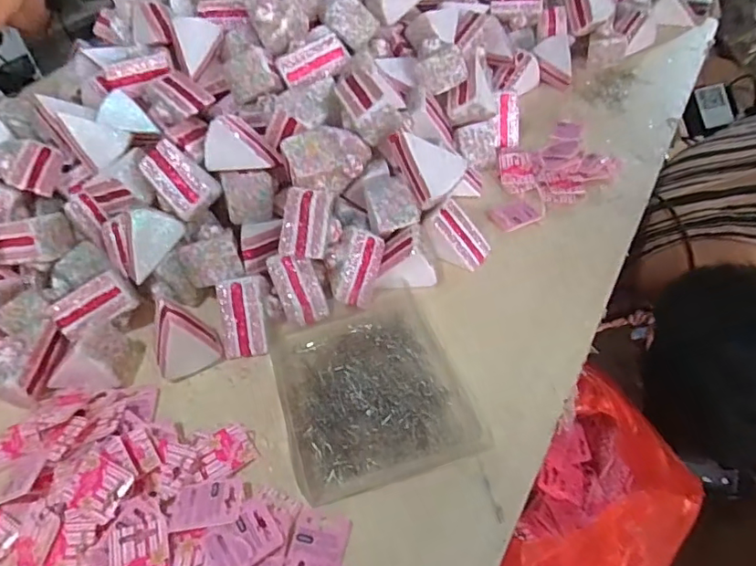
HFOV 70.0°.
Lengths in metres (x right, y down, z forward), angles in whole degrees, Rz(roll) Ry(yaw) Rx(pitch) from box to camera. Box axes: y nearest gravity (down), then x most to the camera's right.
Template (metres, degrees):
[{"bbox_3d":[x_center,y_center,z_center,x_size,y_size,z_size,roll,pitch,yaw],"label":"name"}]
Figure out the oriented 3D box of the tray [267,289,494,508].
[{"bbox_3d":[-0.012,0.105,0.585,0.187,0.020,0.219,-17,48,-10],"label":"tray"}]

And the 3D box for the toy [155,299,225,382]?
[{"bbox_3d":[-0.215,0.061,0.595,0.067,0.091,0.055,-24,50,-16],"label":"toy"}]

